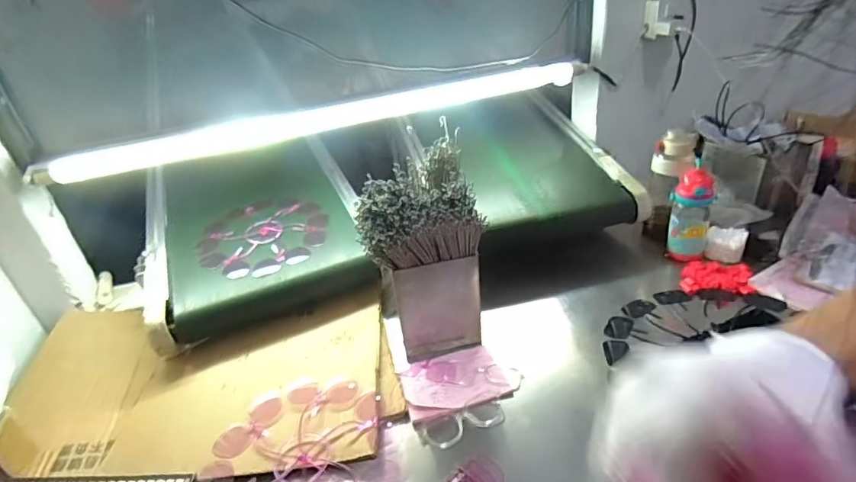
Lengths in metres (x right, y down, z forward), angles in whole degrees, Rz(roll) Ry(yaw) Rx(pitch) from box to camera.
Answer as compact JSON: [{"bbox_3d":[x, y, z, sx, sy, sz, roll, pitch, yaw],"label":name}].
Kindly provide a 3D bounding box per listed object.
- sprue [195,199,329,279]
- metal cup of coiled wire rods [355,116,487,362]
[{"bbox_3d":[-0.369,-0.012,1.057,0.269,0.010,0.224,-1,50,-3],"label":"sprue"},{"bbox_3d":[-0.007,0.039,0.816,0.179,0.337,0.164,-8,30,-3],"label":"metal cup of coiled wire rods"}]

